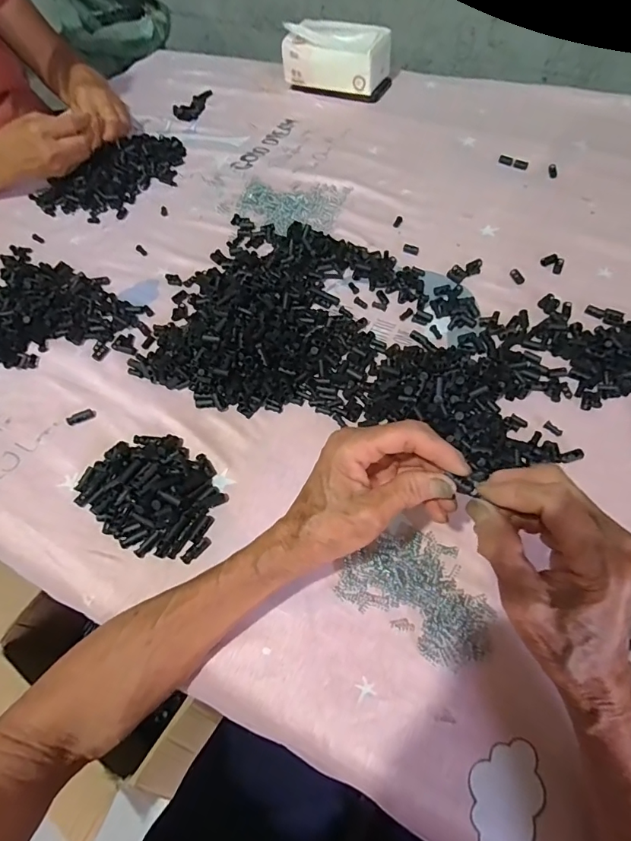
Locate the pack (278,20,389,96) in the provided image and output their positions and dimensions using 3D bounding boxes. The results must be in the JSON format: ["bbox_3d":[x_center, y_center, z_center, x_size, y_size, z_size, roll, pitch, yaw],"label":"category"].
[{"bbox_3d":[0.036,-0.624,0.765,0.177,0.079,0.099,25,65,18],"label":"pack"}]

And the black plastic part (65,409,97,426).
[{"bbox_3d":[-0.236,-0.004,0.446,0.028,0.005,0.012,-29,62,-12],"label":"black plastic part"}]

